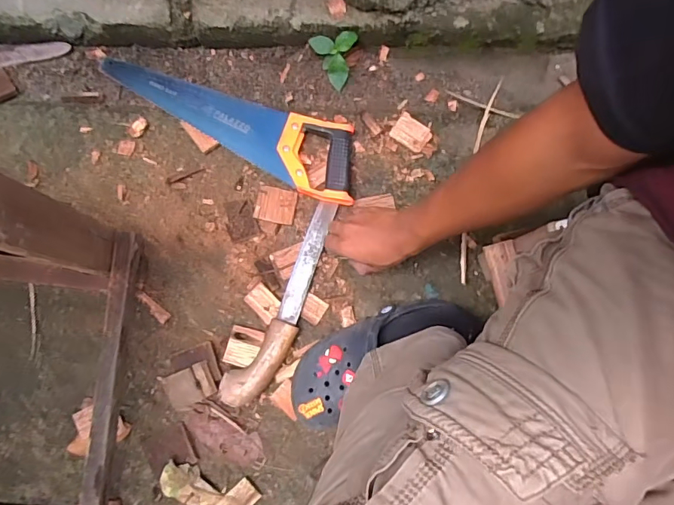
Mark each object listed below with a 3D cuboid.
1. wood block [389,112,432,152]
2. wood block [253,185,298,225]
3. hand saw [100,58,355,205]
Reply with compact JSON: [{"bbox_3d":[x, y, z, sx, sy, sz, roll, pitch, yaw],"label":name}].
[{"bbox_3d":[0.113,-0.183,0.719,0.058,0.012,0.043,37,82,6],"label":"wood block"},{"bbox_3d":[-0.091,-0.071,0.697,0.058,0.011,0.052,10,80,1],"label":"wood block"},{"bbox_3d":[-0.166,-0.187,0.709,0.405,0.028,0.117,18,80,3],"label":"hand saw"}]

